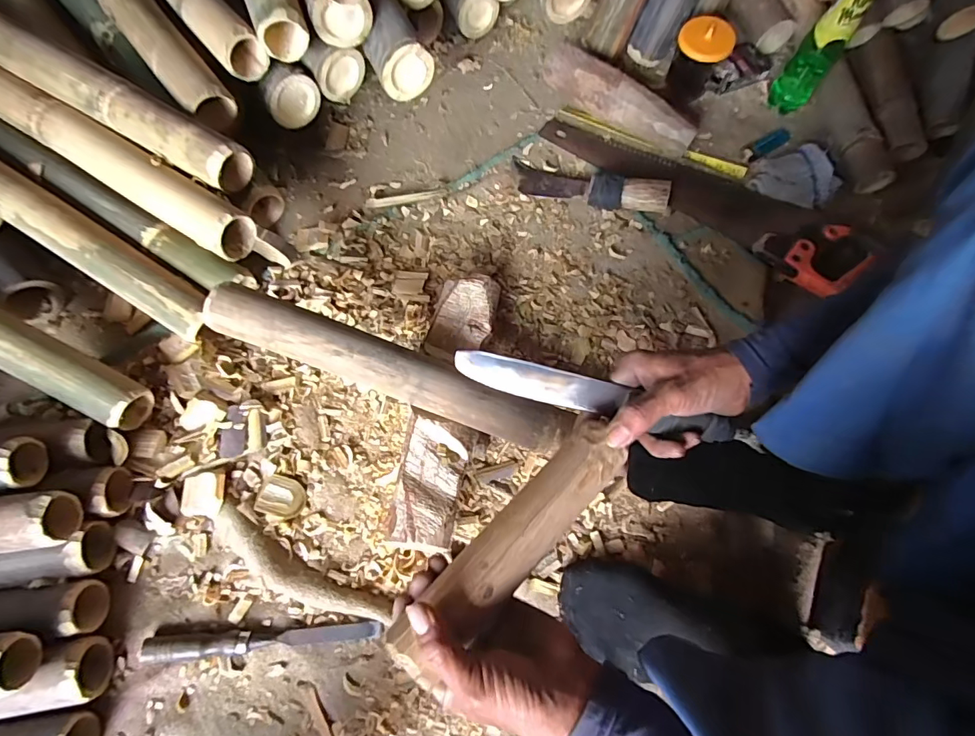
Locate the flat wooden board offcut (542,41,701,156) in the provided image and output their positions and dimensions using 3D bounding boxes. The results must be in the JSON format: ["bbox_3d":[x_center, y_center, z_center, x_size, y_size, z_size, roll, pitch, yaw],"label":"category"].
[{"bbox_3d":[0.197,-0.401,0.709,0.241,0.066,0.022,30,40,5],"label":"flat wooden board offcut"}]

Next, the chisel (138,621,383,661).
[{"bbox_3d":[-0.237,0.290,0.502,0.242,0.023,0.023,-2,71,-1],"label":"chisel"}]

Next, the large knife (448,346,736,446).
[{"bbox_3d":[0.096,0.026,0.434,0.255,0.022,0.036,14,116,0],"label":"large knife"}]

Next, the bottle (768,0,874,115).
[{"bbox_3d":[0.474,-0.460,0.657,0.058,0.228,0.051,32,74,10],"label":"bottle"}]

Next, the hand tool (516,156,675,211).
[{"bbox_3d":[0.145,-0.270,0.688,0.231,0.044,0.059,15,72,5],"label":"hand tool"}]

